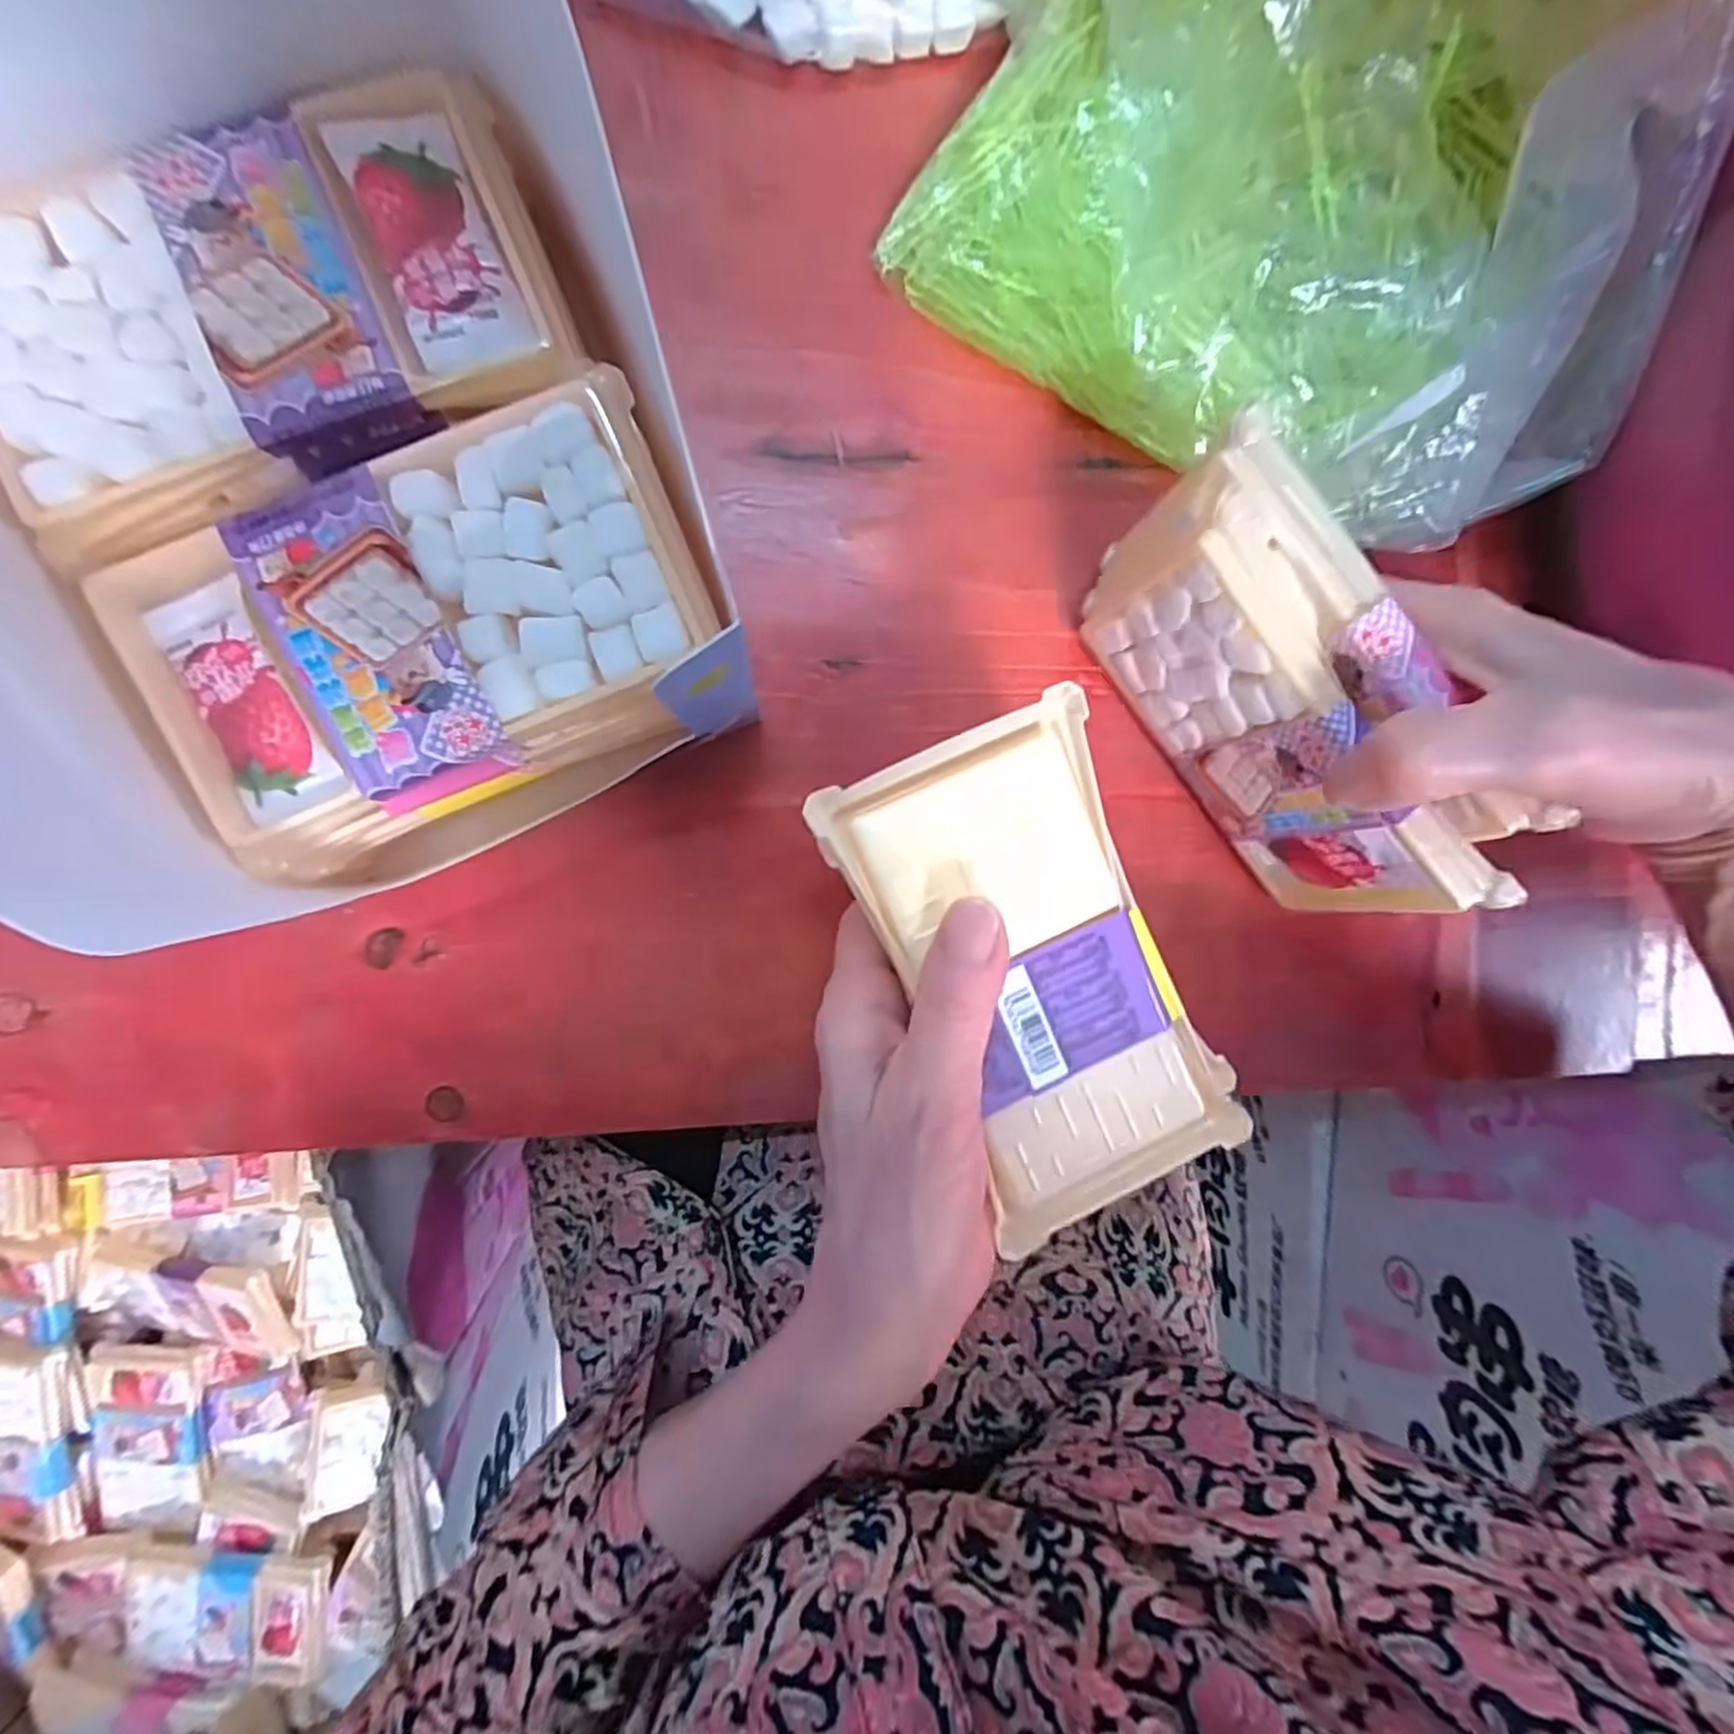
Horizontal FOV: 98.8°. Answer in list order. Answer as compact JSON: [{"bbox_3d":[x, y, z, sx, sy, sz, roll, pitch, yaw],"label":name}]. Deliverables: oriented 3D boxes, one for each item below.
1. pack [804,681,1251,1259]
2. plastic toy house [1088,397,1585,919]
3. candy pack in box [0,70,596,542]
[{"bbox_3d":[0.048,0.029,0.209,0.078,0.019,0.137,-27,96,-4],"label":"pack"},{"bbox_3d":[0.124,-0.048,0.225,0.039,0.075,0.138,-40,97,-3],"label":"plastic toy house"},{"bbox_3d":[-0.143,-0.133,0.176,0.133,0.019,0.072,-23,95,-5],"label":"candy pack in box"}]

